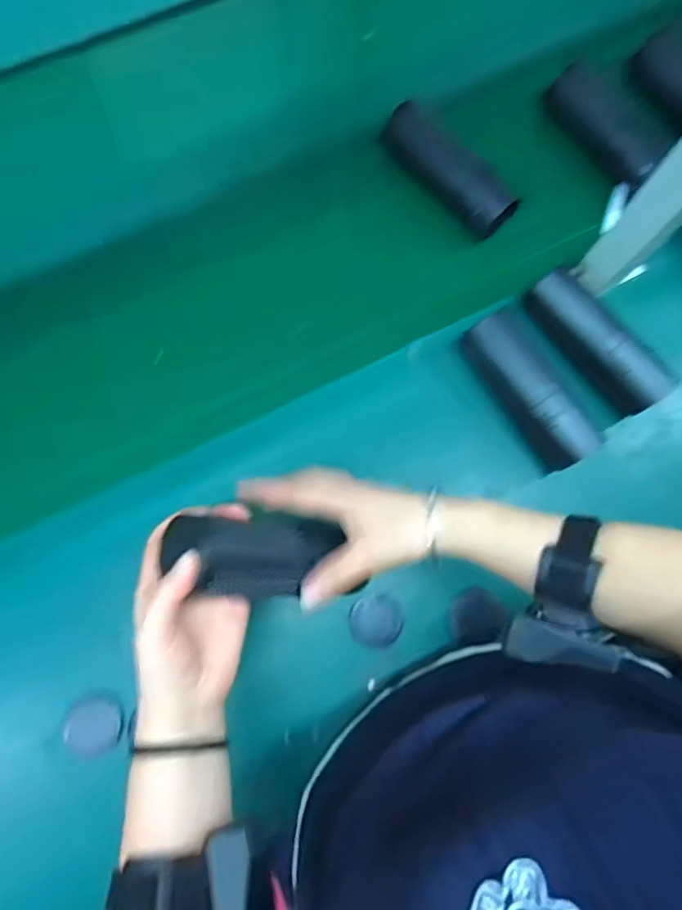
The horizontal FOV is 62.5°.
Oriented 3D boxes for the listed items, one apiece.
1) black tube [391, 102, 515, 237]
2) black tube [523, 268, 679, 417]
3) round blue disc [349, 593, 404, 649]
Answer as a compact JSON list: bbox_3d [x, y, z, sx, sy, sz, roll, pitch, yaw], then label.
[{"bbox_3d":[0.114,-0.305,0.607,0.166,0.040,0.049,44,81,6],"label":"black tube"},{"bbox_3d":[0.254,-0.114,0.552,0.049,0.049,0.163,-40,83,-8],"label":"black tube"},{"bbox_3d":[0.033,0.157,0.533,0.048,0.006,0.049,0,79,-1],"label":"round blue disc"}]

